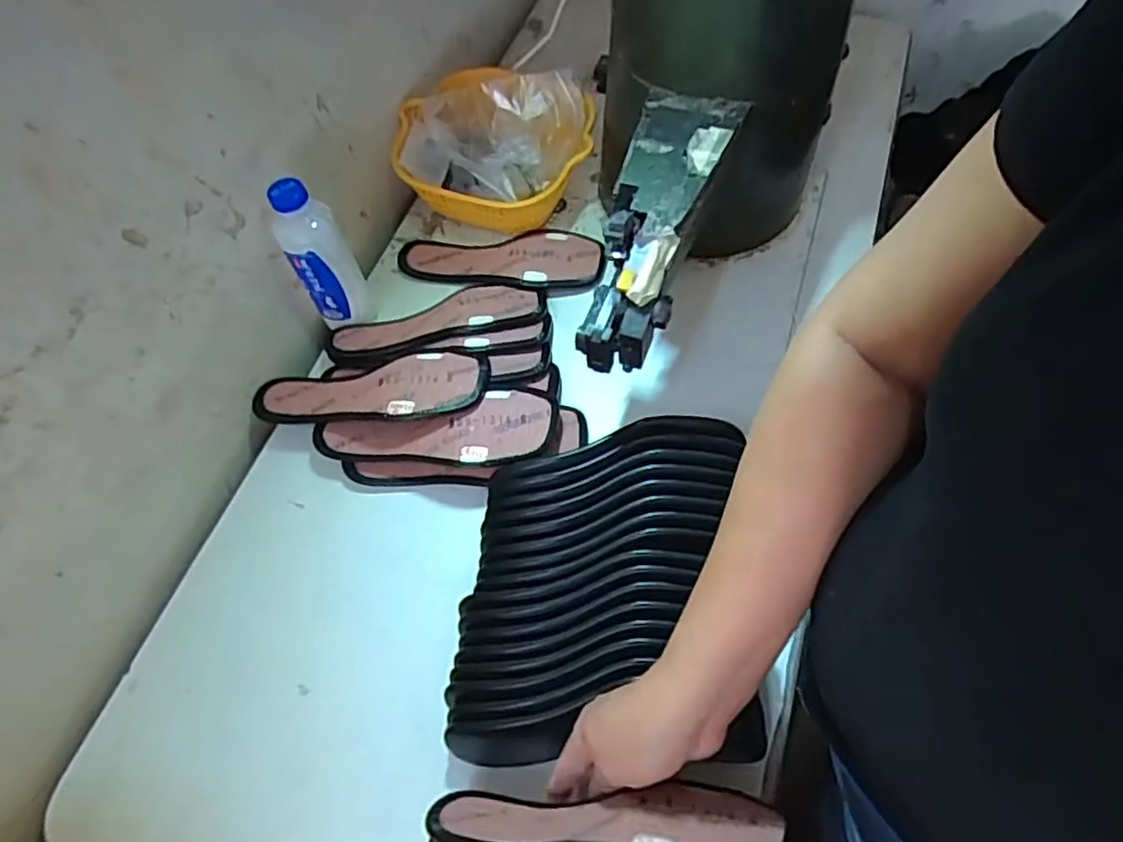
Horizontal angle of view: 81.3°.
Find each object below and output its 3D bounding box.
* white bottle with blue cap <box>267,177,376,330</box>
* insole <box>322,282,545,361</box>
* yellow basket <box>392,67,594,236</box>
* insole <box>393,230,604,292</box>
[{"bbox_3d":[-0.224,-0.149,0.612,0.052,0.153,0.052,-14,67,-4],"label":"white bottle with blue cap"},{"bbox_3d":[-0.125,-0.108,0.663,0.213,0.025,0.084,-10,42,2],"label":"insole"},{"bbox_3d":[-0.070,-0.291,0.713,0.203,0.077,0.187,3,67,3],"label":"yellow basket"},{"bbox_3d":[-0.065,-0.172,0.699,0.215,0.024,0.076,-2,67,1],"label":"insole"}]

